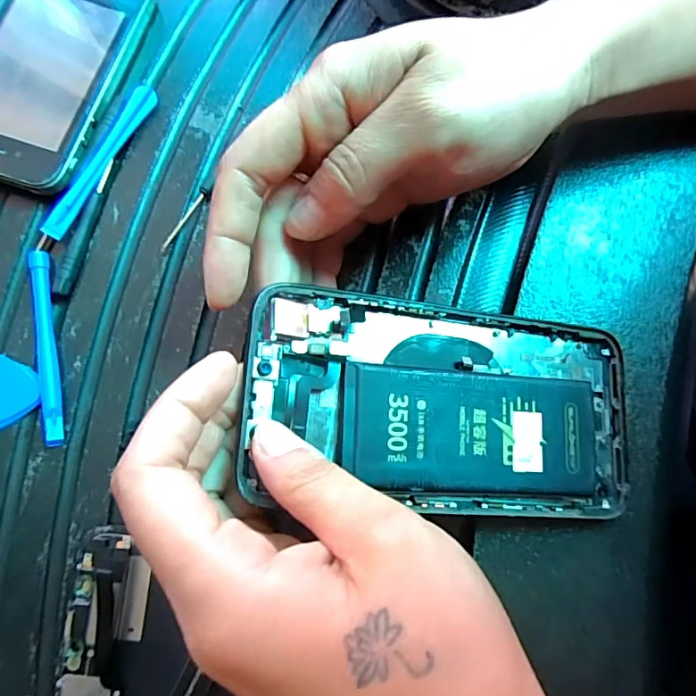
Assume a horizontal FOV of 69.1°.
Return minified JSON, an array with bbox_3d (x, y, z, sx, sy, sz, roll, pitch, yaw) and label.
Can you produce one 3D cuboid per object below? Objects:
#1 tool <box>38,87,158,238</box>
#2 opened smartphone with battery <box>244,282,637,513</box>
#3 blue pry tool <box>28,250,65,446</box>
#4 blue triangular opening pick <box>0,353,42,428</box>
[{"bbox_3d":[-0.111,-0.086,0.229,0.010,0.010,0.083,24,79,5],"label":"tool"},{"bbox_3d":[0.038,0.021,0.190,0.151,0.007,0.077,12,78,-13],"label":"opened smartphone with battery"},{"bbox_3d":[-0.128,-0.001,0.214,0.008,0.007,0.083,-11,78,-2],"label":"blue pry tool"},{"bbox_3d":[-0.143,0.015,0.211,0.026,0.006,0.031,-27,79,-5],"label":"blue triangular opening pick"}]

